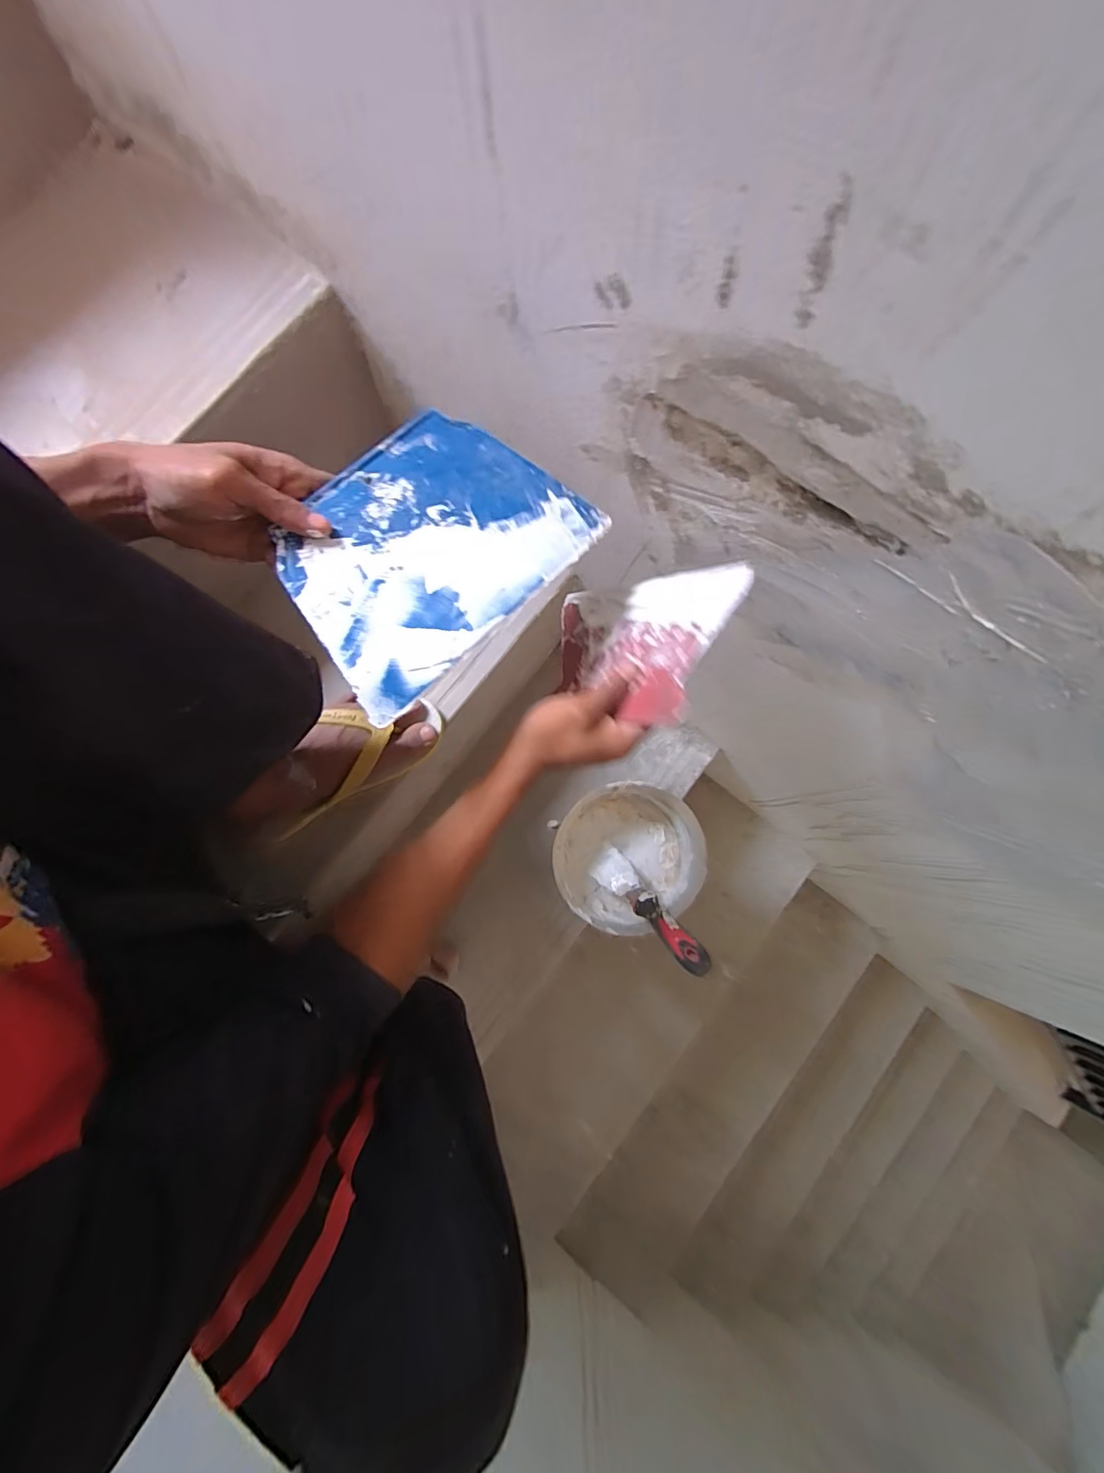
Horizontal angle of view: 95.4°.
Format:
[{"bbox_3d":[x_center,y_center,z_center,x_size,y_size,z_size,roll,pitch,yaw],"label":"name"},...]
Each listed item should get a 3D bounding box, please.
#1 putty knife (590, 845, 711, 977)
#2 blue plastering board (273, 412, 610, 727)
[{"bbox_3d":[0.118,0.213,0.626,0.046,0.018,0.194,-40,43,-7],"label":"putty knife"},{"bbox_3d":[-0.084,-0.131,0.344,0.145,0.004,0.205,45,76,0],"label":"blue plastering board"}]

